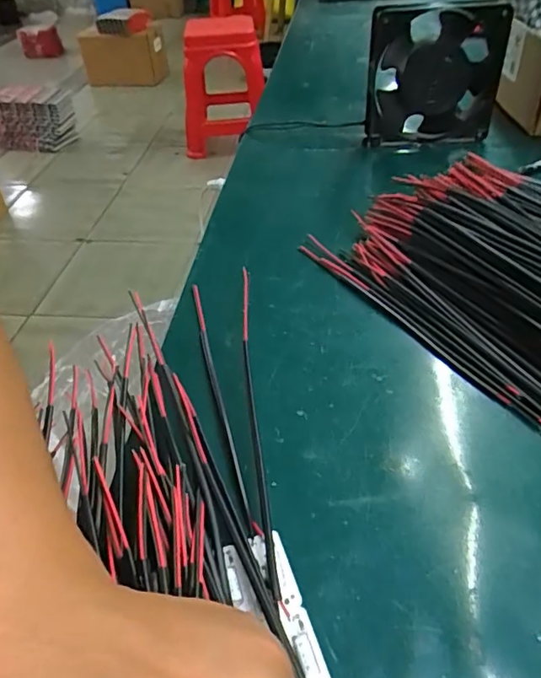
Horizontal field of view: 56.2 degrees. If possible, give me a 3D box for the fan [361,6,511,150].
[{"bbox_3d":[0.158,-0.251,0.487,0.124,0.117,0.034,3,45,7],"label":"fan"}]

